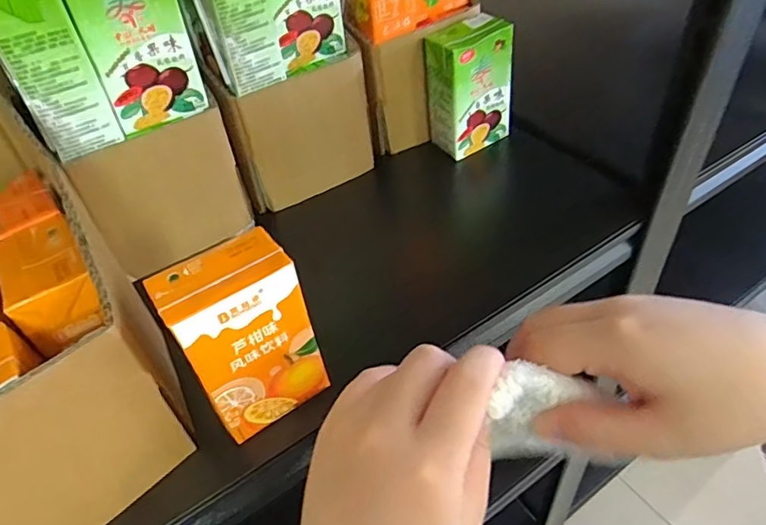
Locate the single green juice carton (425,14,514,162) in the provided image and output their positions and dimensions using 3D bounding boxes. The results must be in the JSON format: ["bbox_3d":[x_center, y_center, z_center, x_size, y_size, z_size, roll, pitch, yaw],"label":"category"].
[{"bbox_3d":[0.077,-0.162,0.484,0.069,0.106,0.053,-25,47,-18],"label":"single green juice carton"}]

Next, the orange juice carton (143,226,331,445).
[{"bbox_3d":[-0.074,0.041,0.287,0.063,0.102,0.042,-30,49,-23],"label":"orange juice carton"}]

